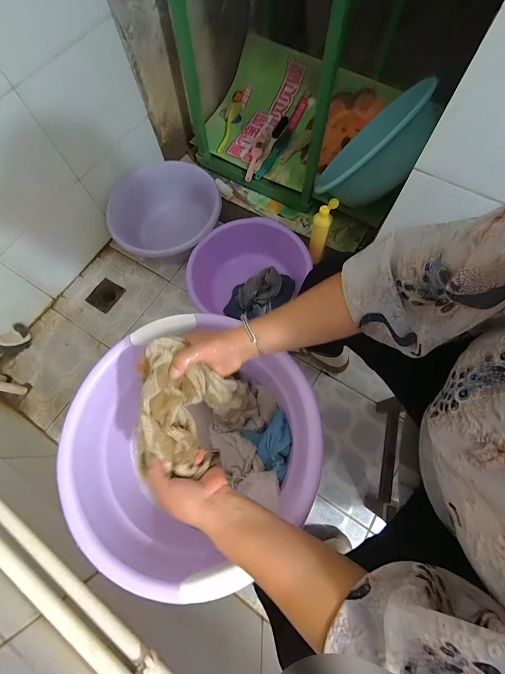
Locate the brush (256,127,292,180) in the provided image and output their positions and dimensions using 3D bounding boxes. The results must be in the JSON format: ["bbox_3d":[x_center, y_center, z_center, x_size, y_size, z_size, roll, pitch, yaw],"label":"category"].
[{"bbox_3d":[0.083,-0.682,1.117,0.044,0.048,0.233,33,75,12],"label":"brush"}]

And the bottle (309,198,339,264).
[{"bbox_3d":[0.204,-0.303,0.908,0.056,0.238,0.066,13,72,6],"label":"bottle"}]

